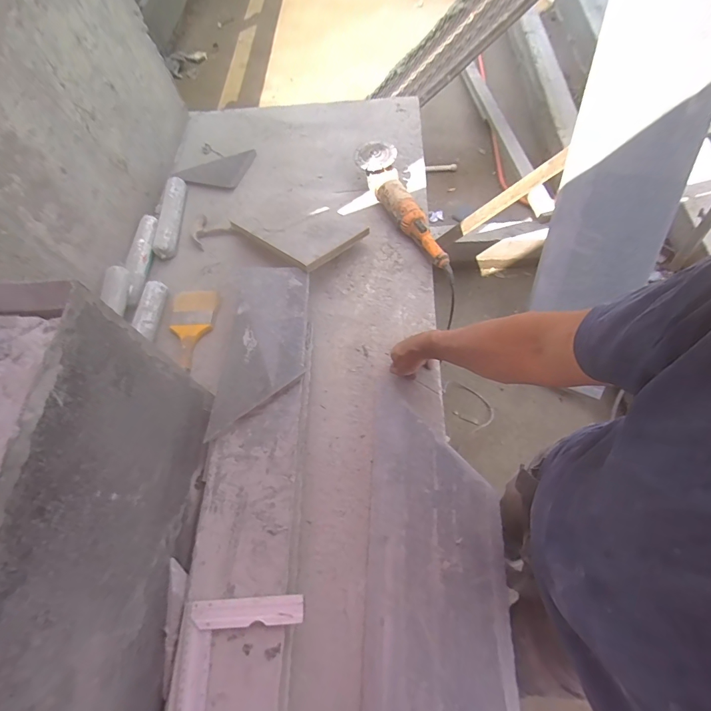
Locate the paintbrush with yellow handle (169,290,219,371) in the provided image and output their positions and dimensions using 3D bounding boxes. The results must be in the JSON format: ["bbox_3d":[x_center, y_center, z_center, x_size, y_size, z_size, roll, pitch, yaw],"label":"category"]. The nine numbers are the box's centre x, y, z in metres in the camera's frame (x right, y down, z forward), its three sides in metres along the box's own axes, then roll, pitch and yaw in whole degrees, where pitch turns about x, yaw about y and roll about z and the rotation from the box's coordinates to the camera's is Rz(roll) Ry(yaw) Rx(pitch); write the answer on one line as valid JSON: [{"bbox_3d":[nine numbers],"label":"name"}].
[{"bbox_3d":[-0.364,-0.063,0.838,0.088,0.028,0.182,2,63,6],"label":"paintbrush with yellow handle"}]

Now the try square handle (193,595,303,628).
[{"bbox_3d":[-0.152,0.358,0.538,0.156,0.010,0.033,-5,62,3],"label":"try square handle"}]

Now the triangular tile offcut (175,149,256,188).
[{"bbox_3d":[-0.388,-0.541,1.087,0.166,0.019,0.157,7,64,9],"label":"triangular tile offcut"}]

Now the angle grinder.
[{"bbox_3d":[0.109,-0.357,0.925,0.093,0.090,0.397,-21,62,-2],"label":"angle grinder"}]

